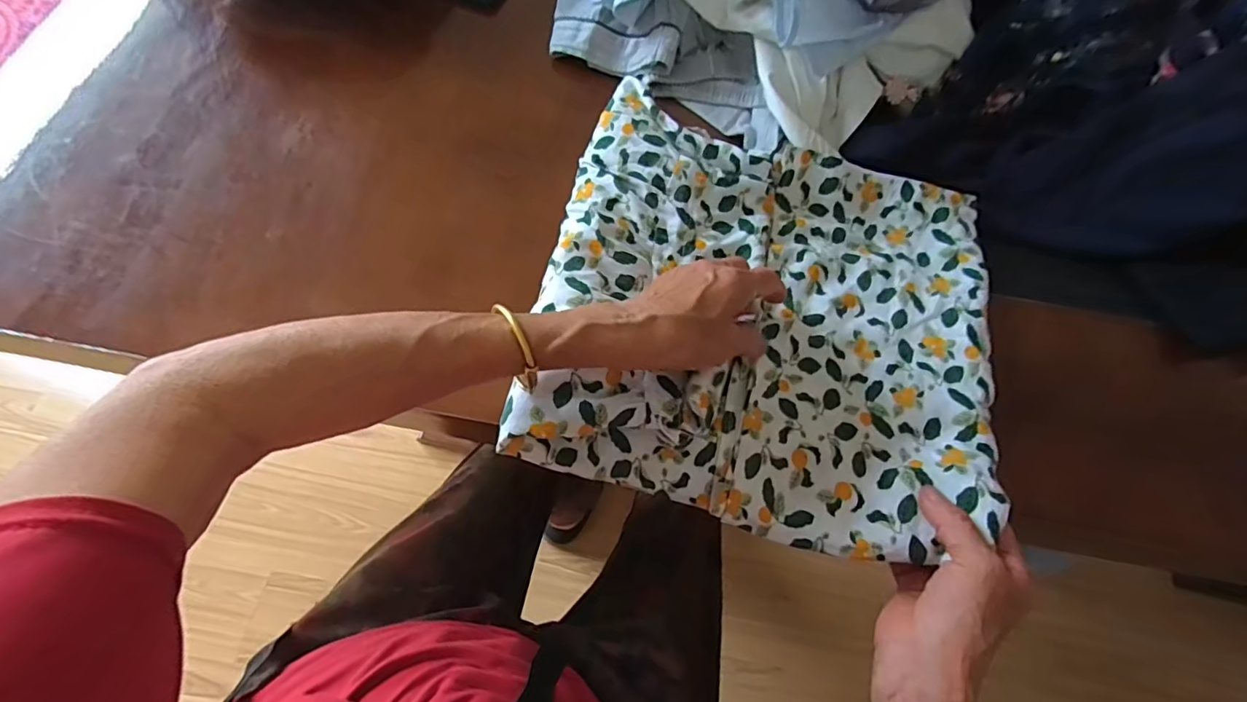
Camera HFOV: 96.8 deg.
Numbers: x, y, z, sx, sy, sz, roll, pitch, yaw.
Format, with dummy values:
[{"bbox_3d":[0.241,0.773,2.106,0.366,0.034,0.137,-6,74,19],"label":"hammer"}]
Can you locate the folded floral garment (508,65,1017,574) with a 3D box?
[{"bbox_3d":[0.109,-0.032,0.413,0.324,0.048,0.310,13,65,3],"label":"folded floral garment"}]

